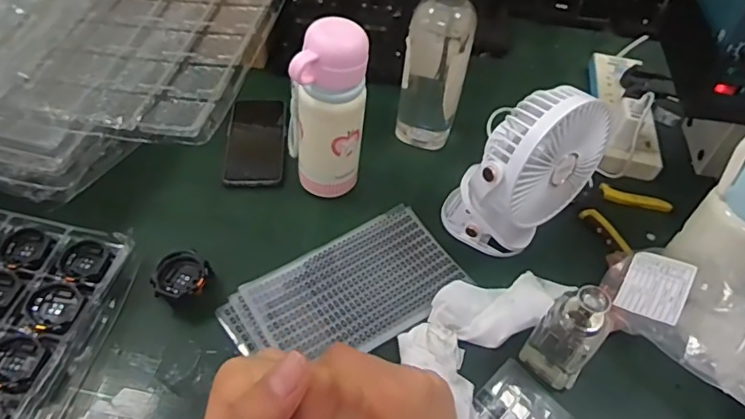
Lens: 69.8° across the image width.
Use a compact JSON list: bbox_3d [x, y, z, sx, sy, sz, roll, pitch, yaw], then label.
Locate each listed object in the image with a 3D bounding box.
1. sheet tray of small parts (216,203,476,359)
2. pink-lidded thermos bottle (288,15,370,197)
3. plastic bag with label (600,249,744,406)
[{"bbox_3d":[-0.026,0.089,0.580,0.248,0.006,0.136,-28,58,-24],"label":"sheet tray of small parts"},{"bbox_3d":[-0.051,-0.108,0.602,0.082,0.206,0.069,-10,52,-12],"label":"pink-lidded thermos bottle"},{"bbox_3d":[0.342,0.100,0.536,0.135,0.092,0.194,-34,60,-28],"label":"plastic bag with label"}]

